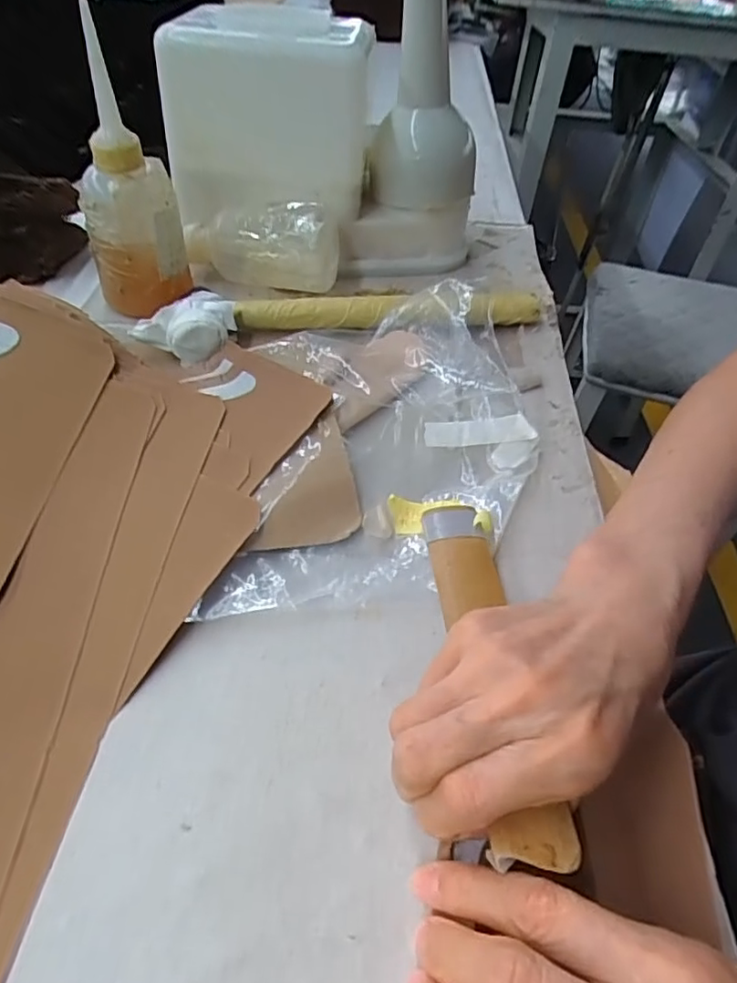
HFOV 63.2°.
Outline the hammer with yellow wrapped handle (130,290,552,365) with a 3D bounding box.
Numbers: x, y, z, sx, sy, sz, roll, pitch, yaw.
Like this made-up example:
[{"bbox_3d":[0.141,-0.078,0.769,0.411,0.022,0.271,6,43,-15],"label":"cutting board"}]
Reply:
[{"bbox_3d":[-0.003,-0.127,0.420,0.298,0.033,0.065,-4,49,-8],"label":"hammer with yellow wrapped handle"}]

